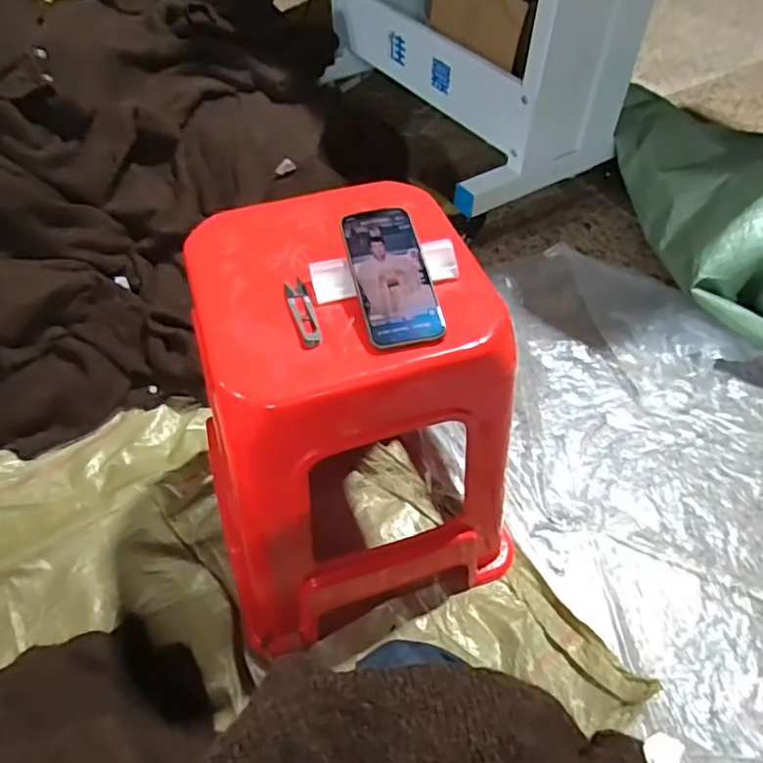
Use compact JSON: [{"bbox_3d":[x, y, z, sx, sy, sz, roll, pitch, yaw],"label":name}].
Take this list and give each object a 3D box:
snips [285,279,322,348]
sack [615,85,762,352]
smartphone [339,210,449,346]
[{"bbox_3d":[-0.079,-0.072,0.595,0.023,0.010,0.099,-13,53,-11],"label":"snips"},{"bbox_3d":[0.838,-0.350,1.273,0.487,0.220,0.882,-2,52,-2],"label":"sack"},{"bbox_3d":[0.010,-0.107,0.596,0.075,0.006,0.156,-10,67,-11],"label":"smartphone"}]

